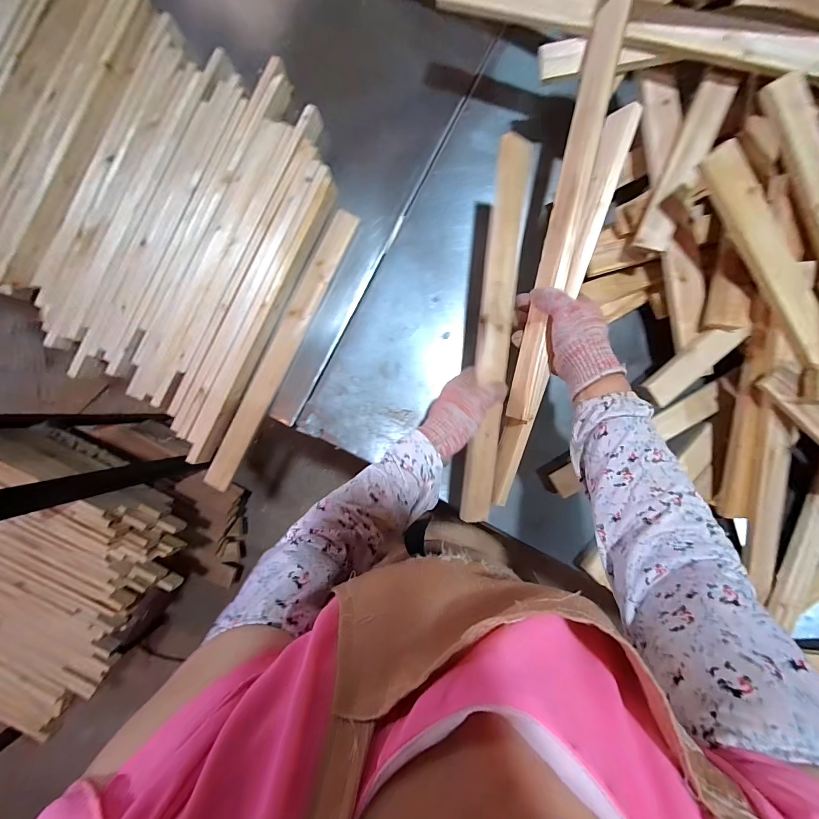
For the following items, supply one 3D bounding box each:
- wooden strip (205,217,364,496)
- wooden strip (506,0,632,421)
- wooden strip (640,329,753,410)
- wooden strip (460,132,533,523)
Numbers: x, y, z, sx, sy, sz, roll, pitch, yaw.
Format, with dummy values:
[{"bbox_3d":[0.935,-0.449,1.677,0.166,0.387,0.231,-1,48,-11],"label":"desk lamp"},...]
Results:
[{"bbox_3d":[-0.219,-0.094,0.590,0.039,0.018,0.502,28,91,3],"label":"wooden strip"},{"bbox_3d":[0.186,-0.227,0.432,0.027,0.037,0.482,12,96,3],"label":"wooden strip"},{"bbox_3d":[0.397,-0.065,0.496,0.148,0.015,0.044,-41,87,2],"label":"wooden strip"},{"bbox_3d":[0.113,-0.090,0.467,0.043,0.023,0.487,5,96,3],"label":"wooden strip"}]

